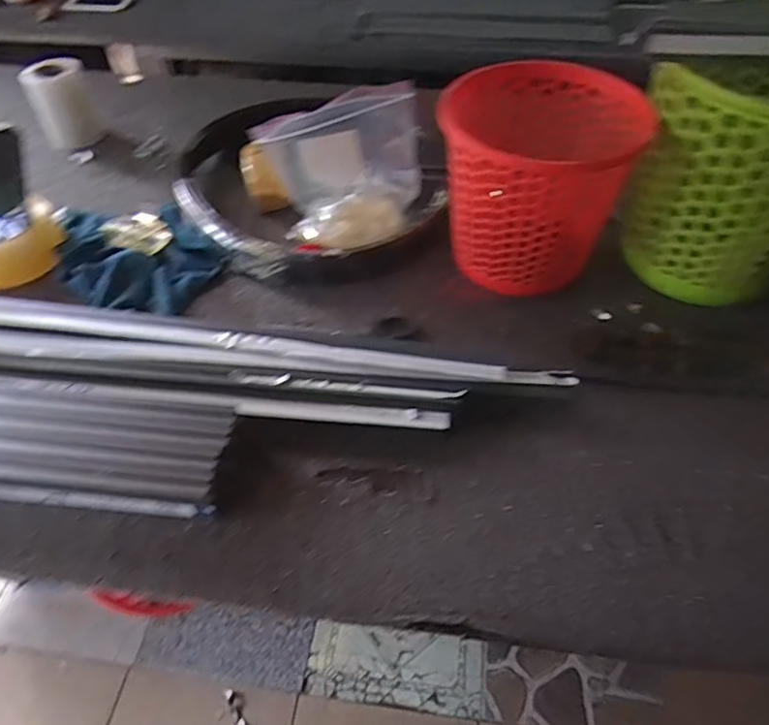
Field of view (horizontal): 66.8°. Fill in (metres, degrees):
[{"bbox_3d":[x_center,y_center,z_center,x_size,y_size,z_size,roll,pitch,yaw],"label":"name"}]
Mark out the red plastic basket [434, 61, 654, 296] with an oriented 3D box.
[{"bbox_3d":[0.164,-0.200,0.638,0.190,0.176,0.162,-31,56,-23],"label":"red plastic basket"}]

